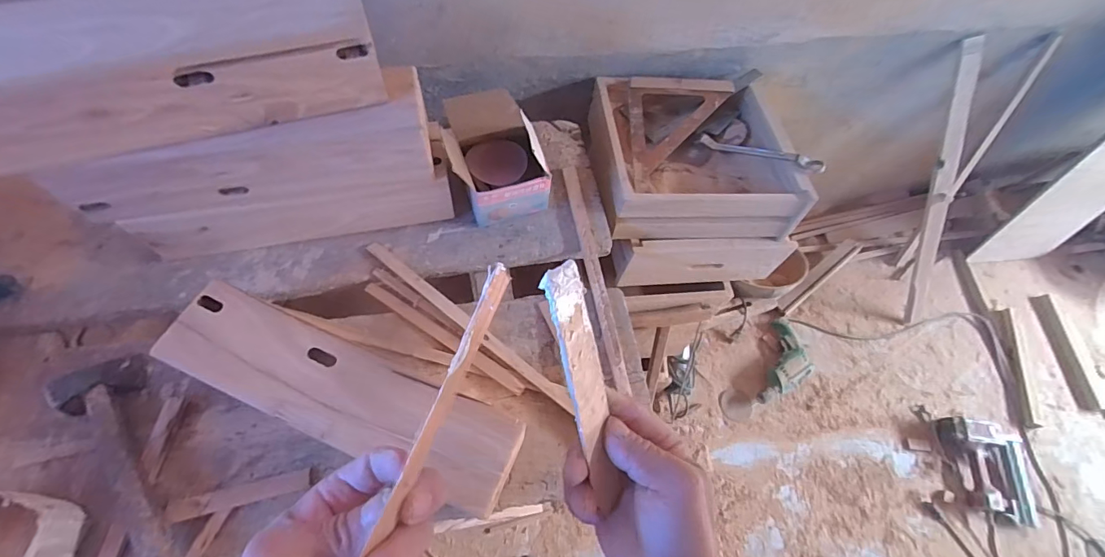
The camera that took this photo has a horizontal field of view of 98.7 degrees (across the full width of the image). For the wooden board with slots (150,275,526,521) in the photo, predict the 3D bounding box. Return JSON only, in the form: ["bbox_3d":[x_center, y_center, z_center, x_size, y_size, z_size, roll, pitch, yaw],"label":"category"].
[{"bbox_3d":[-0.261,0.138,0.582,0.457,0.015,0.111,23,64,6],"label":"wooden board with slots"}]

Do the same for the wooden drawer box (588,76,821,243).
[{"bbox_3d":[0.287,-0.273,0.985,0.369,0.124,0.372,-2,64,-6],"label":"wooden drawer box"}]

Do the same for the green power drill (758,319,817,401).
[{"bbox_3d":[0.733,0.261,1.462,0.132,0.063,0.290,24,64,7],"label":"green power drill"}]

